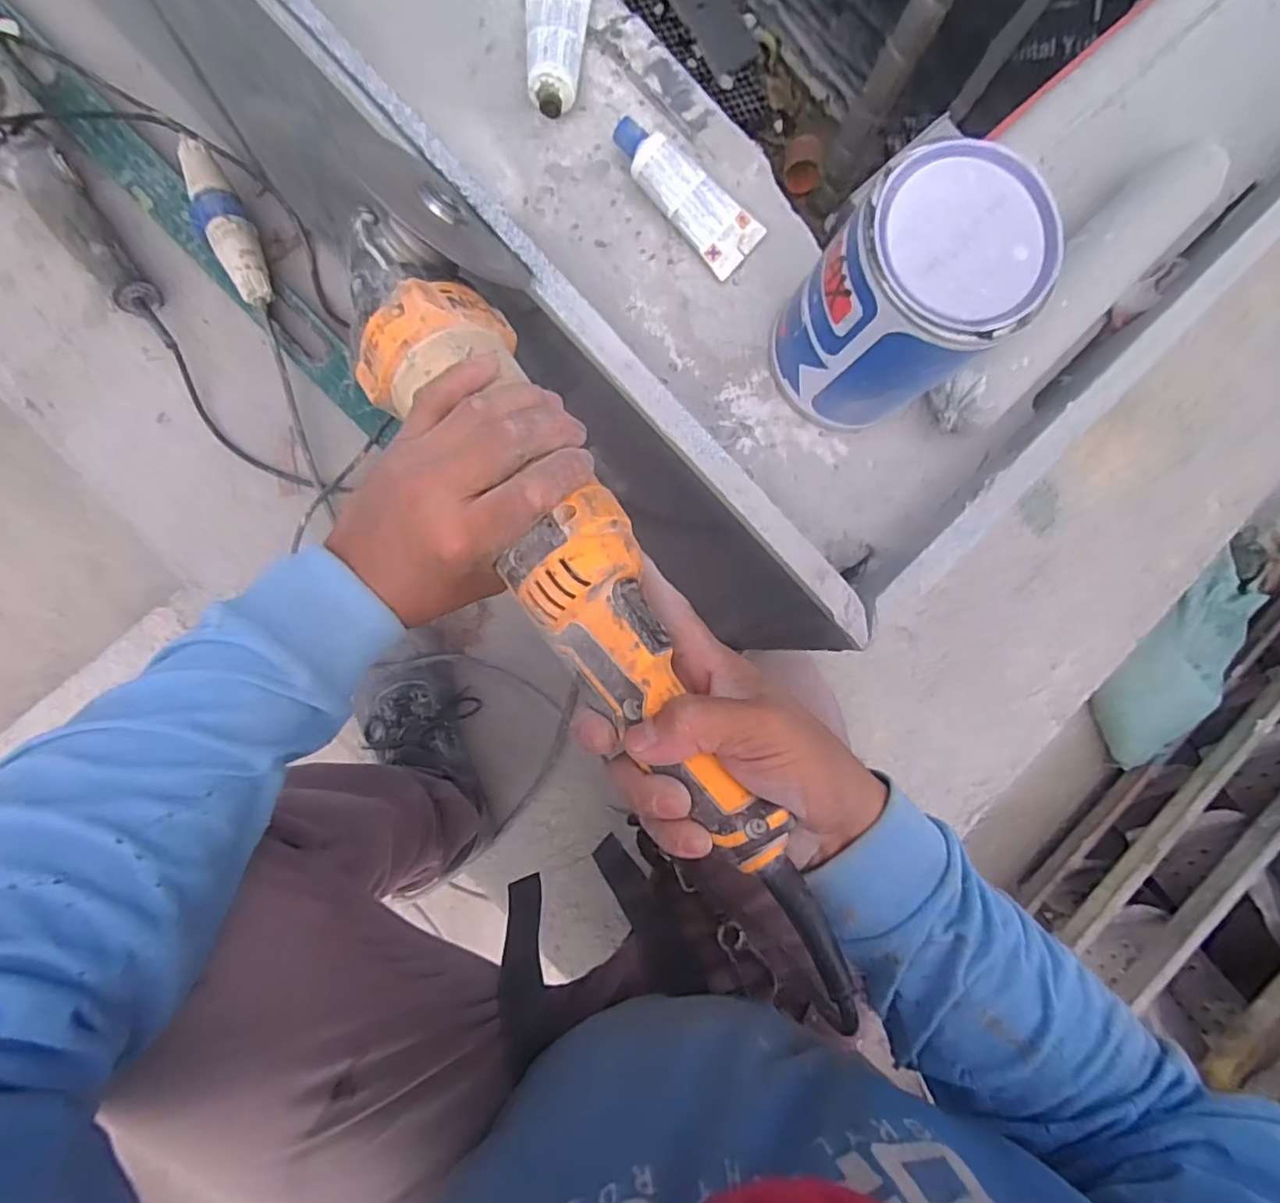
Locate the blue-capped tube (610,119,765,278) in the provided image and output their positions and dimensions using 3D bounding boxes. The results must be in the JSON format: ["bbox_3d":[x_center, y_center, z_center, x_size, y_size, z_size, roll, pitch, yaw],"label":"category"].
[{"bbox_3d":[0.031,-0.267,0.393,0.108,0.027,0.042,44,82,-2],"label":"blue-capped tube"}]

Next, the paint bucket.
[{"bbox_3d":[0.146,-0.161,0.343,0.093,0.123,0.090,0,86,-7],"label":"paint bucket"}]

